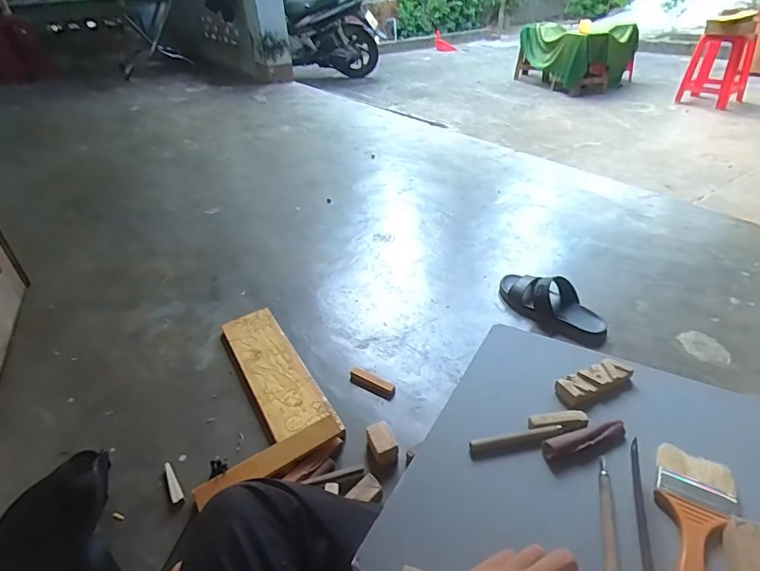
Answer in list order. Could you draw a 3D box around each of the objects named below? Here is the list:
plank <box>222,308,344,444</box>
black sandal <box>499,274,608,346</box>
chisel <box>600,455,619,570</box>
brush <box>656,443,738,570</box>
[{"bbox_3d":[-0.225,0.174,0.950,0.117,0.033,0.398,-18,36,-24],"label":"plank"},{"bbox_3d":[0.408,0.034,1.077,0.121,0.071,0.284,-21,37,-27],"label":"black sandal"},{"bbox_3d":[0.217,0.223,0.432,0.012,0.010,0.134,9,34,17],"label":"chisel"},{"bbox_3d":[0.288,0.229,0.422,0.066,0.014,0.188,18,37,29],"label":"brush"}]

